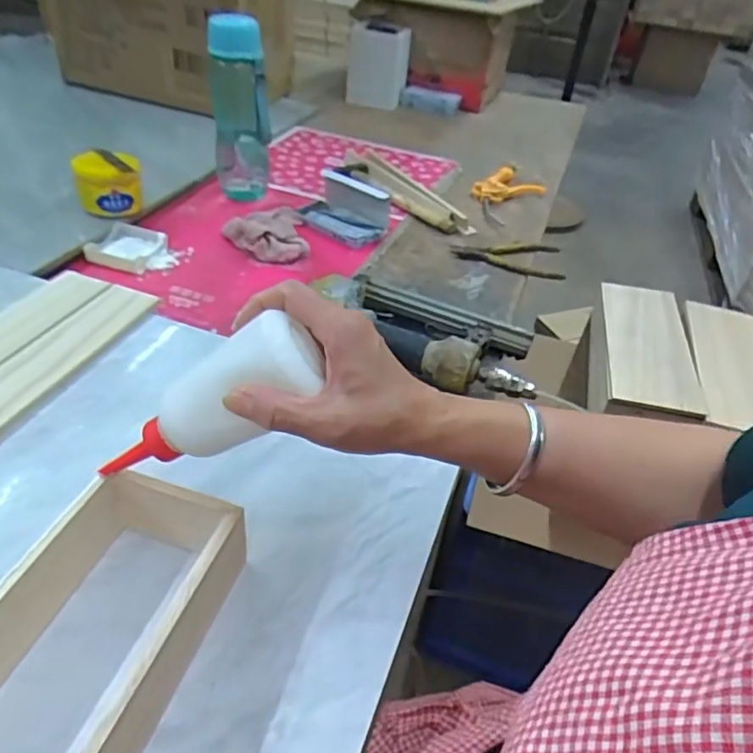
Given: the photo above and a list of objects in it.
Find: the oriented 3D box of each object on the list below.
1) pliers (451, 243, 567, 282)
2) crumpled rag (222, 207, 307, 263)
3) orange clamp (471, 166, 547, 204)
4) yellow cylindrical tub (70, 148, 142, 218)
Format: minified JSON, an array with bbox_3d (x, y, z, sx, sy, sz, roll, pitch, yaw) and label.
[{"bbox_3d":[0.180,-0.163,0.818,0.151,0.010,0.099,8,39,0],"label":"pliers"},{"bbox_3d":[-0.151,-0.204,0.808,0.105,0.023,0.149,-2,40,-12],"label":"crumpled rag"},{"bbox_3d":[0.213,-0.332,1.017,0.115,0.020,0.125,-3,40,-13],"label":"orange clamp"},{"bbox_3d":[-0.345,-0.244,0.775,0.074,0.077,0.067,-8,42,-19],"label":"yellow cylindrical tub"}]

